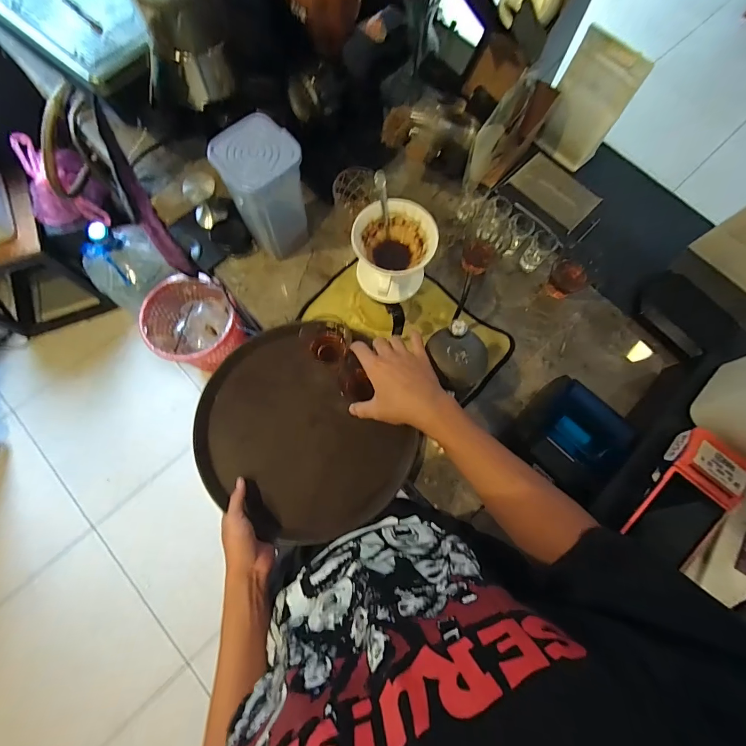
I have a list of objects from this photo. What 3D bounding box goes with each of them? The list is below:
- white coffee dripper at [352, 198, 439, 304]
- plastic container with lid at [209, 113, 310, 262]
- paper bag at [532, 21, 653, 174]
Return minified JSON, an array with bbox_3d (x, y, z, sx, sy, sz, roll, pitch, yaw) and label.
[{"bbox_3d":[0.028,-0.175,0.538,0.109,0.092,0.111,1,73,-2],"label":"white coffee dripper"},{"bbox_3d":[-0.172,-0.288,0.600,0.111,0.191,0.100,-28,76,-10],"label":"plastic container with lid"},{"bbox_3d":[0.392,-0.496,0.684,0.040,0.190,0.129,-34,73,-27],"label":"paper bag"}]

